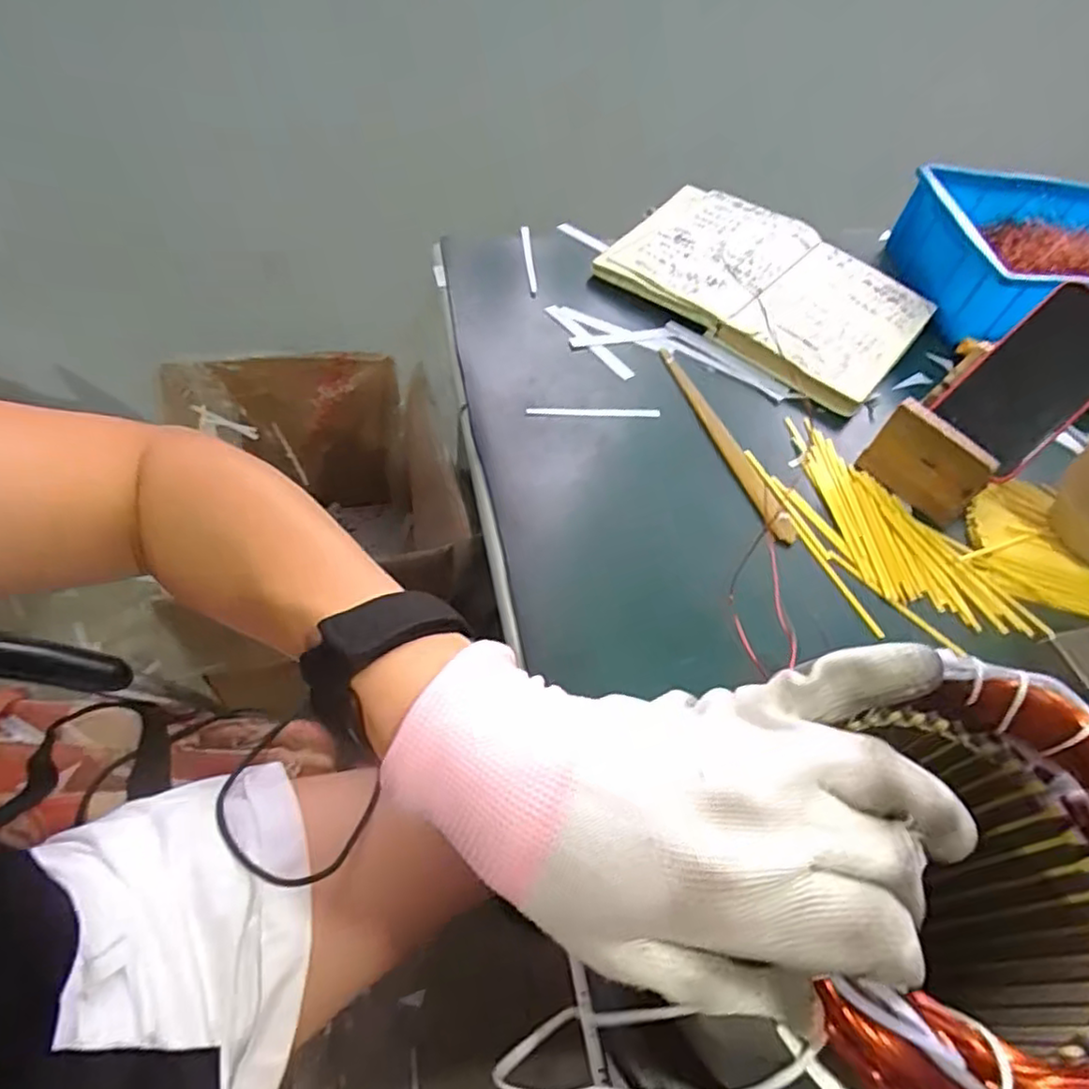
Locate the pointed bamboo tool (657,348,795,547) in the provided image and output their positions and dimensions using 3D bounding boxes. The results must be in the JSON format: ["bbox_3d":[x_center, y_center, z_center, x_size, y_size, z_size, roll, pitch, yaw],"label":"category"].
[{"bbox_3d":[0.141,-0.085,0.524,0.018,0.010,0.208,-13,57,-18],"label":"pointed bamboo tool"}]

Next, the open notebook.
[{"bbox_3d":[0.214,-0.255,0.632,0.284,0.020,0.212,36,62,19],"label":"open notebook"}]

